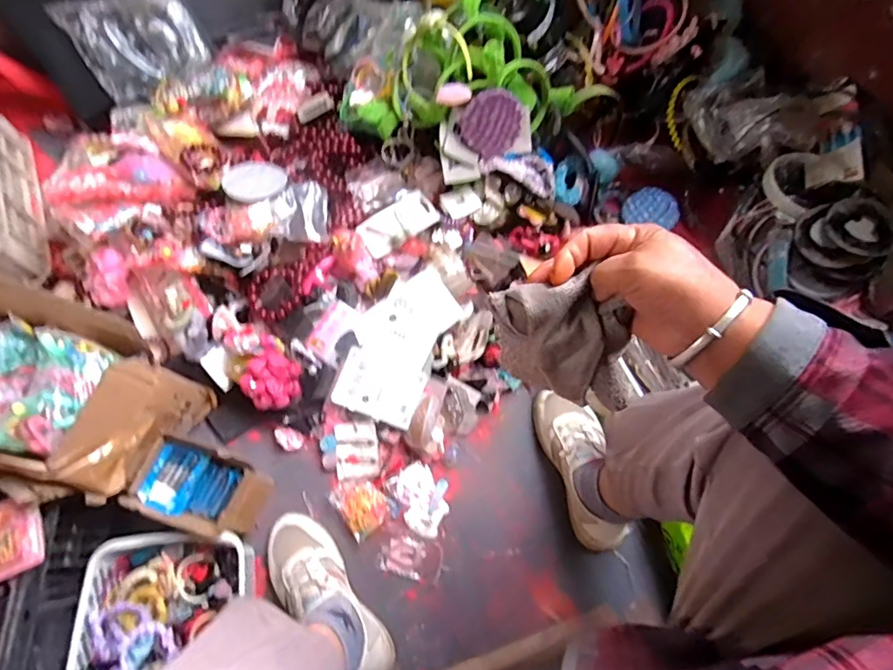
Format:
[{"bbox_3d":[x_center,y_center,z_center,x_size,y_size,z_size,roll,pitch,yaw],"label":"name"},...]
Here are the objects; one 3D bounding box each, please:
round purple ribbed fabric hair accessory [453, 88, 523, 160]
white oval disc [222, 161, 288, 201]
[{"bbox_3d":[0.071,-0.328,0.790,0.094,0.099,0.012,31,39,-24],"label":"round purple ribbed fabric hair accessory"},{"bbox_3d":[-0.294,-0.238,0.781,0.091,0.004,0.080,-8,61,-20],"label":"white oval disc"}]

